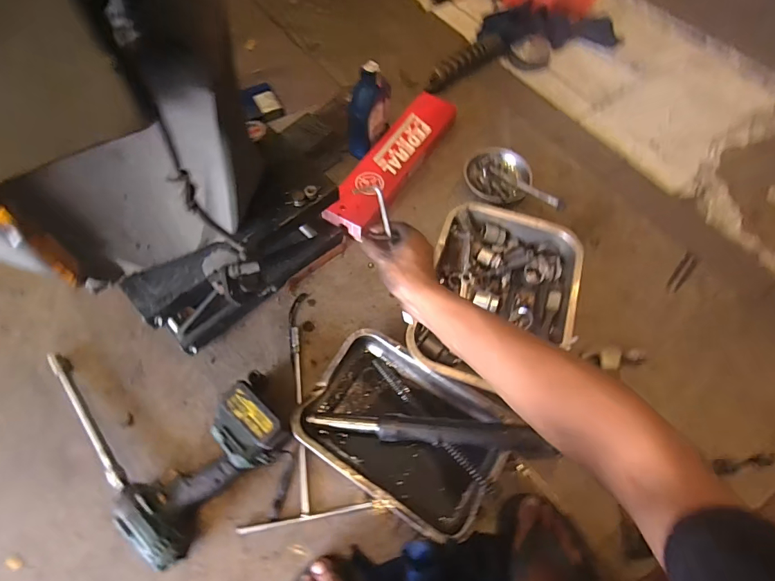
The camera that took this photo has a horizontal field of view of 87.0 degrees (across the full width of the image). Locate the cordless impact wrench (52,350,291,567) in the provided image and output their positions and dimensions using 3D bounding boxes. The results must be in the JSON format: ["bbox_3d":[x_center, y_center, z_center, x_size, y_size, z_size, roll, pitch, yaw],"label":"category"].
[{"bbox_3d":[-0.342,0.178,0.647,0.256,0.077,0.406,-37,68,-18],"label":"cordless impact wrench"}]

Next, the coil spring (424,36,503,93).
[{"bbox_3d":[0.207,-0.609,1.080,0.289,0.067,0.061,-37,69,-24],"label":"coil spring"}]

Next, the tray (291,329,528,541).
[{"bbox_3d":[0.027,0.217,0.647,0.305,0.060,0.217,31,66,15],"label":"tray"}]

